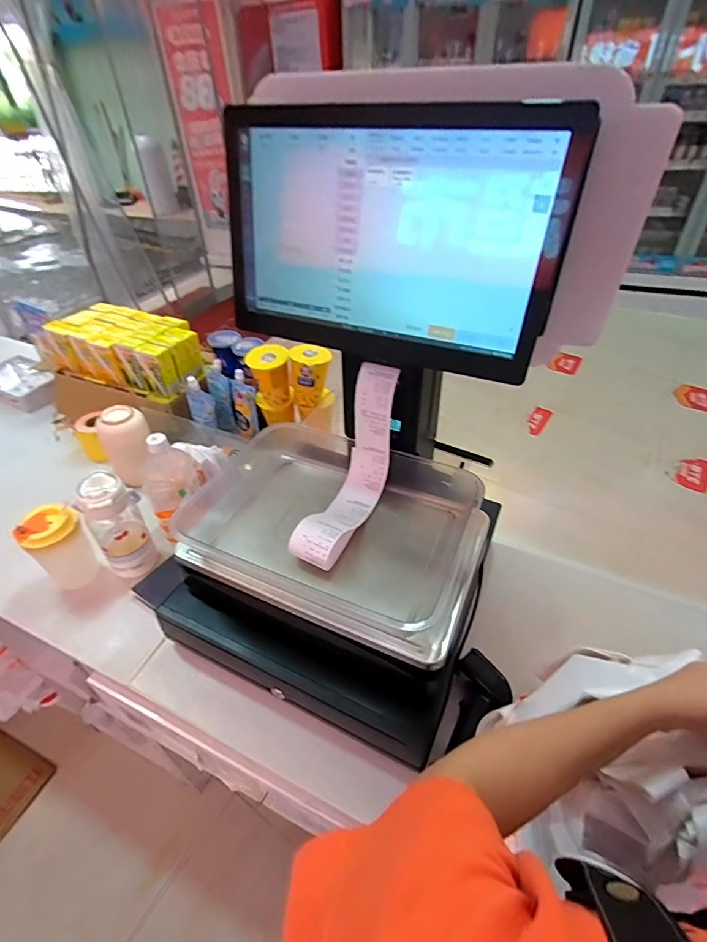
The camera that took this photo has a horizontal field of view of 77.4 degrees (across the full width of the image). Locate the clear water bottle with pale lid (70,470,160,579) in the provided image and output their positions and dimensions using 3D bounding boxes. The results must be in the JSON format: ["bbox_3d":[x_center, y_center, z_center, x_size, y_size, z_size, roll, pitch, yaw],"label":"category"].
[{"bbox_3d":[-0.377,0.084,0.720,0.093,0.182,0.076,-30,47,-29],"label":"clear water bottle with pale lid"}]

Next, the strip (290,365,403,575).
[{"bbox_3d":[0.002,0.005,0.625,0.059,0.129,0.271,17,73,22],"label":"strip"}]

